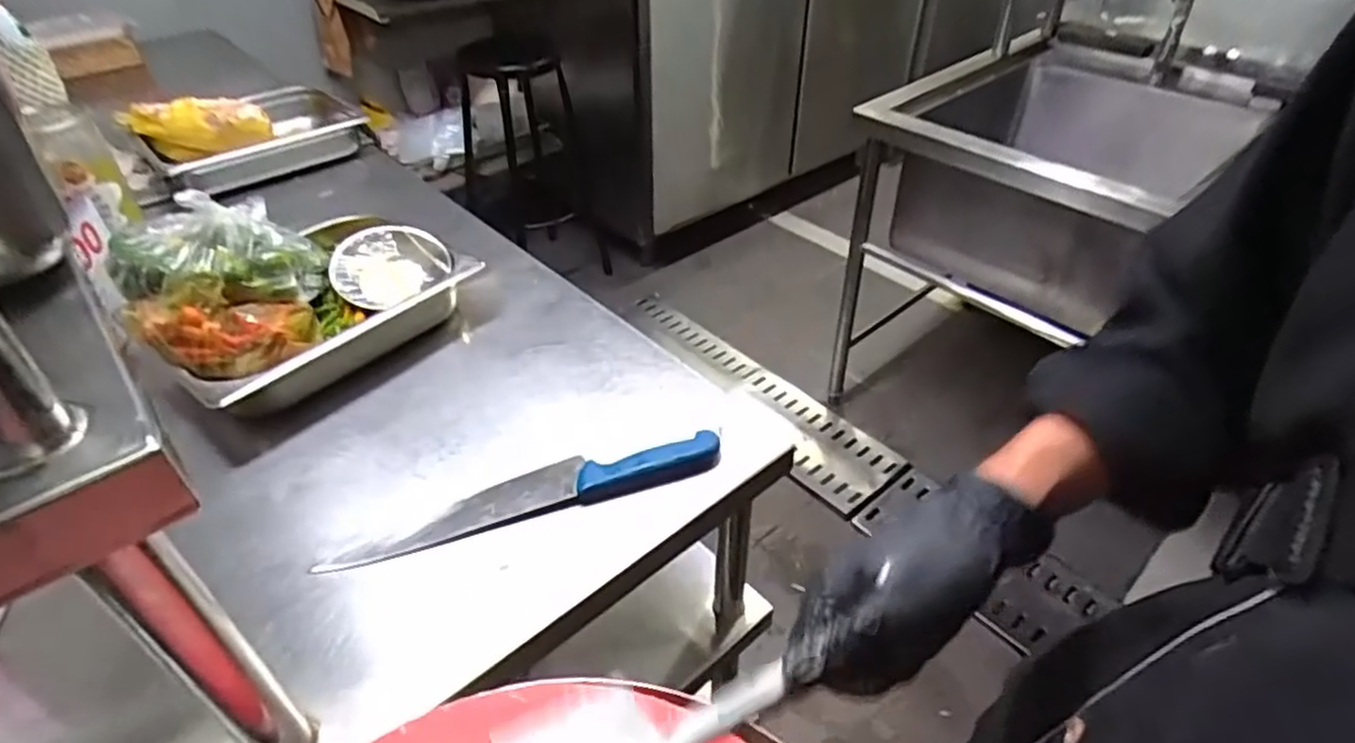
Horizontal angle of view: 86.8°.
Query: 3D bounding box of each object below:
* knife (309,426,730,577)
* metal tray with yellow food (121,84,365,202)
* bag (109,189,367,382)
[{"bbox_3d":[-0.133,0.112,0.656,0.352,0.023,0.050,-13,42,-15],"label":"knife"},{"bbox_3d":[-0.701,-0.394,1.183,0.335,0.104,0.220,-25,45,-24],"label":"metal tray with yellow food"},{"bbox_3d":[-0.472,-0.100,0.755,0.187,0.126,0.189,-26,47,-28],"label":"bag"}]

